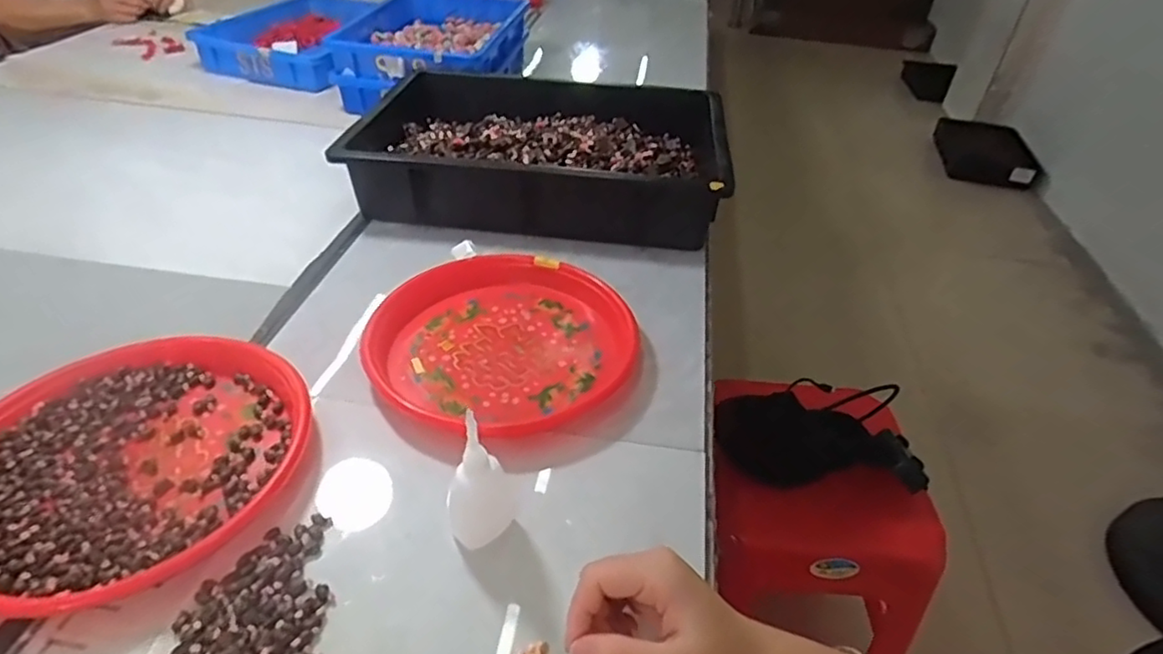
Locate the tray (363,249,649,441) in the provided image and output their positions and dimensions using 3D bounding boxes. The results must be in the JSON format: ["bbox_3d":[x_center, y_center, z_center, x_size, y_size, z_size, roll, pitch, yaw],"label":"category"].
[{"bbox_3d":[-0.066,0.016,0.587,0.208,0.033,0.235,30,46,28],"label":"tray"}]

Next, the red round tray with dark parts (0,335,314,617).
[{"bbox_3d":[-0.332,0.090,0.469,0.236,0.029,0.226,3,39,-2],"label":"red round tray with dark parts"}]

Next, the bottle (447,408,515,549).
[{"bbox_3d":[-0.067,0.106,0.425,0.045,0.094,0.043,-3,39,-9],"label":"bottle"}]

